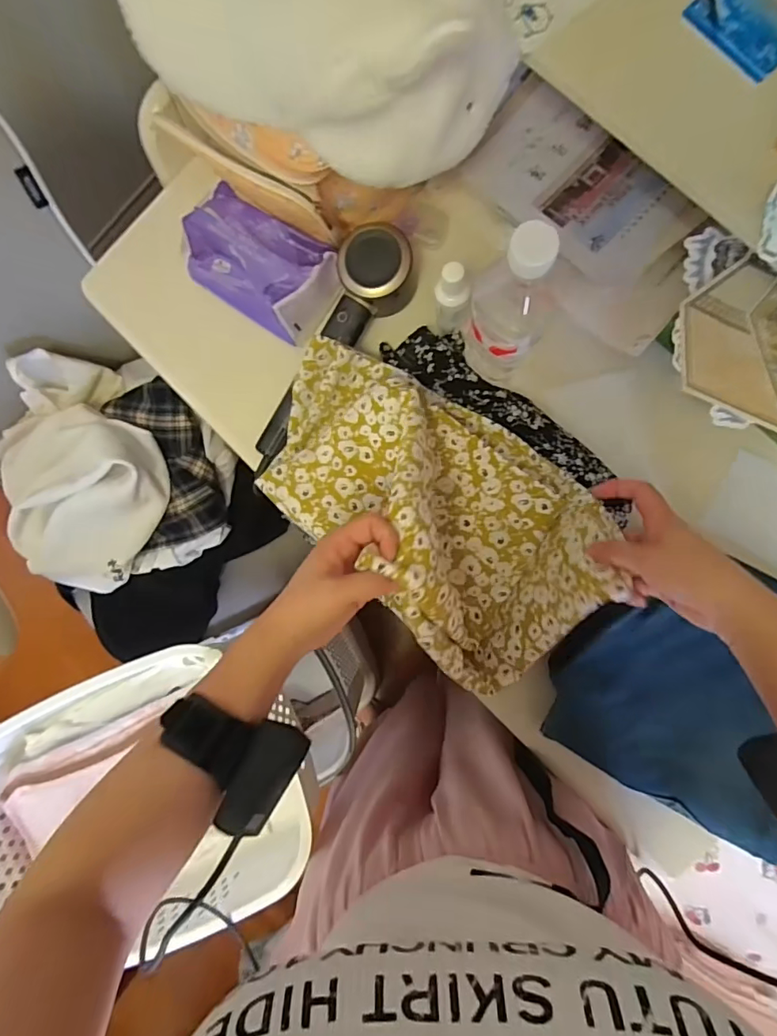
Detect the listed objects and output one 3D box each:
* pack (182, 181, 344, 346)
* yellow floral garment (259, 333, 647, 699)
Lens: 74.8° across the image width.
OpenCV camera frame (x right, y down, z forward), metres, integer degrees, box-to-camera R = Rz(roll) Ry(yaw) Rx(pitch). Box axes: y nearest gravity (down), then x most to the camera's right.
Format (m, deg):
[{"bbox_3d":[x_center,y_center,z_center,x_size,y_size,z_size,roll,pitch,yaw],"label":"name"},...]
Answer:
[{"bbox_3d":[-0.136,-0.270,0.543,0.156,0.083,0.097,33,92,7],"label":"pack"},{"bbox_3d":[0.026,-0.026,0.443,0.335,0.155,0.195,41,93,7],"label":"yellow floral garment"}]

